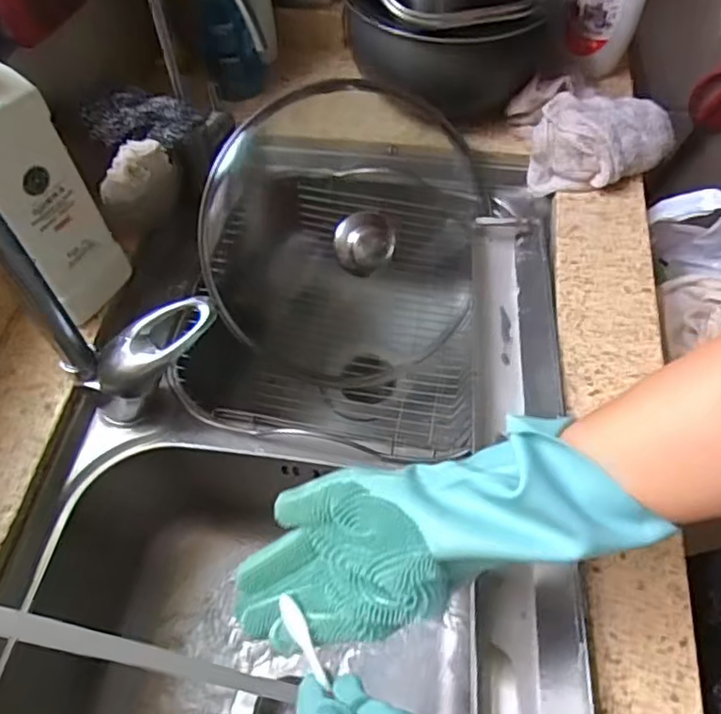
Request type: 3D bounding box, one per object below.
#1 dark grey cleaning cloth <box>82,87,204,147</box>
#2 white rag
[{"bbox_3d":[-0.213,-0.227,0.597,0.105,0.032,0.061,-7,58,-3],"label":"dark grey cleaning cloth"},{"bbox_3d":[0.250,-0.232,0.650,0.171,0.068,0.106,-1,58,1],"label":"white rag"}]

